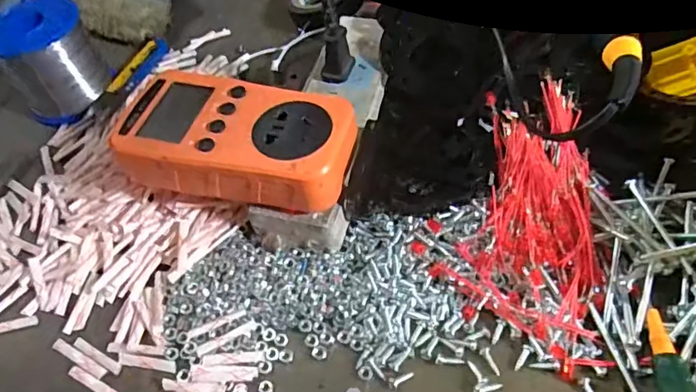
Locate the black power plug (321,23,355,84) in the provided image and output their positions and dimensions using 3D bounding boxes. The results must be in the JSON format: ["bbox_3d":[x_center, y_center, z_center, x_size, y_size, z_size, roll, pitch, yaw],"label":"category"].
[{"bbox_3d":[-0.007,-0.092,0.336,0.015,0.037,0.022,16,57,14],"label":"black power plug"}]

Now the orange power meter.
[{"bbox_3d":[-0.061,-0.031,0.288,0.126,0.031,0.065,12,56,11],"label":"orange power meter"}]

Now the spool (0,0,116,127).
[{"bbox_3d":[-0.210,-0.098,0.371,0.061,0.063,0.063,-34,60,-20],"label":"spool"}]

